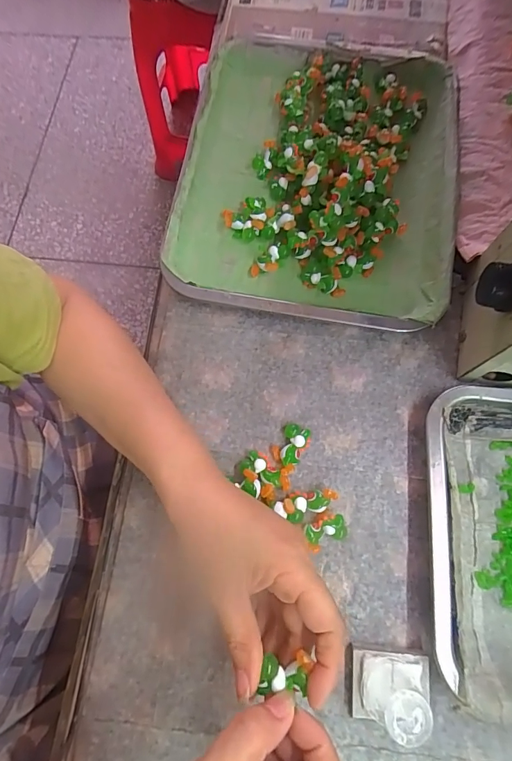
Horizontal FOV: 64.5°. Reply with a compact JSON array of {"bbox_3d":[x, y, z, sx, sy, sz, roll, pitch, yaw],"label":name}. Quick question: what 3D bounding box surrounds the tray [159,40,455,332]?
[{"bbox_3d":[0.057,-0.202,0.378,0.242,0.047,0.310,8,73,4],"label":"tray"}]

